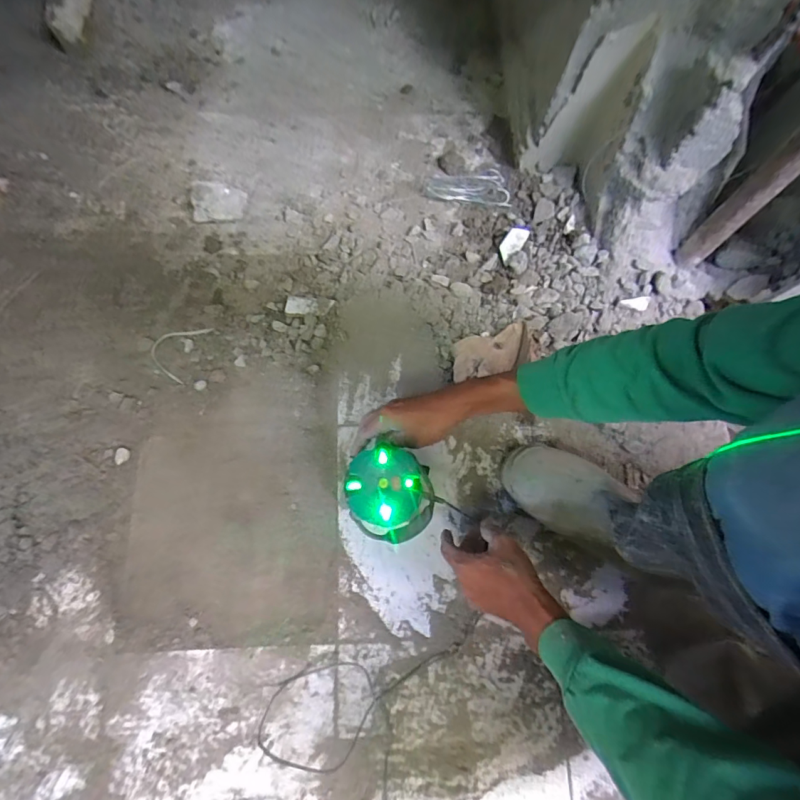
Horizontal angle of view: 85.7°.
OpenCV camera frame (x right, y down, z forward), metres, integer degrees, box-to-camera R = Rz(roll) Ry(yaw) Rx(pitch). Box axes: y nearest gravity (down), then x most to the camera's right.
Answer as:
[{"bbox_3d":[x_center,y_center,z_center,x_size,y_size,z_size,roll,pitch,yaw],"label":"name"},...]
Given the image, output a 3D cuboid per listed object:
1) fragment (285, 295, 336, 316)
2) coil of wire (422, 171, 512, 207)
[{"bbox_3d":[-0.145,-0.152,0.690,0.076,0.011,0.036,0,75,2],"label":"fragment"},{"bbox_3d":[0.117,-0.370,0.745,0.141,0.017,0.062,3,75,3],"label":"coil of wire"}]

